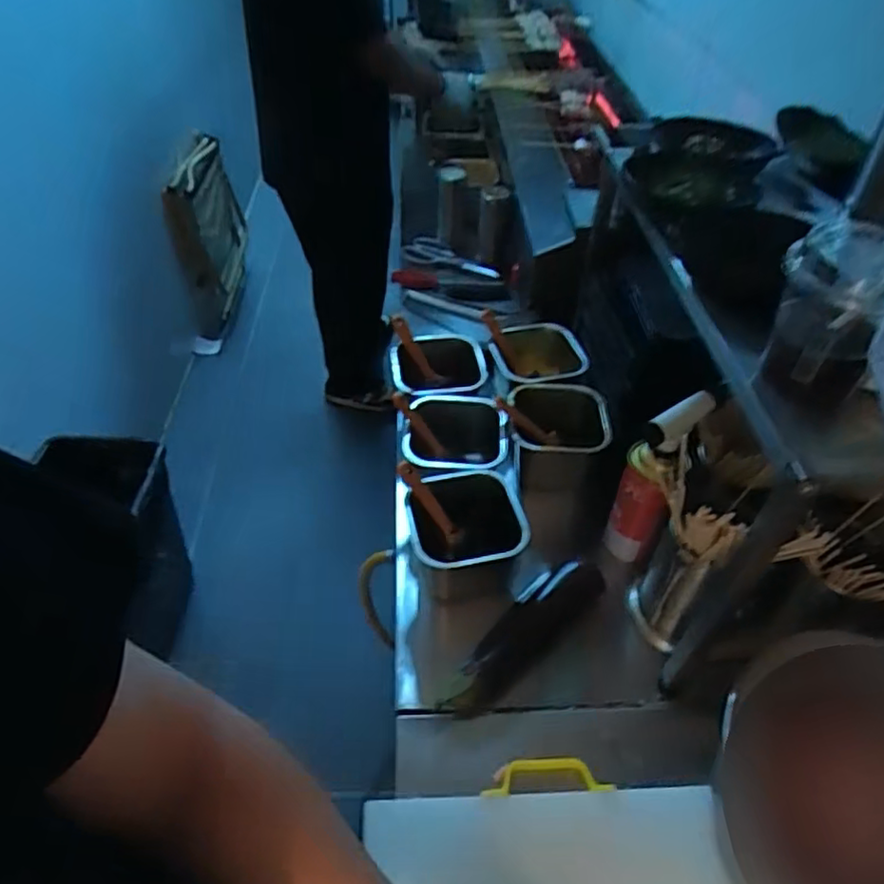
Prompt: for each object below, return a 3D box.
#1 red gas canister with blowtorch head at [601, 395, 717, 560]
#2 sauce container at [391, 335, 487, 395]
[{"bbox_3d":[0.254,0.042,0.773,0.061,0.227,0.086,26,52,24],"label":"red gas canister with blowtorch head"},{"bbox_3d":[-0.006,-0.102,0.964,0.140,0.078,0.145,7,46,8],"label":"sauce container"}]

